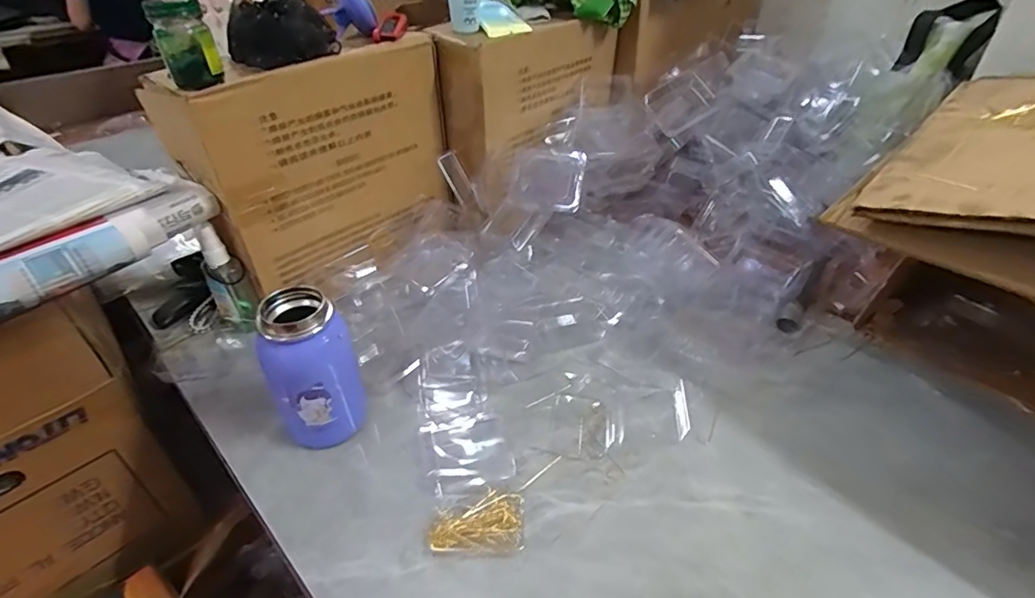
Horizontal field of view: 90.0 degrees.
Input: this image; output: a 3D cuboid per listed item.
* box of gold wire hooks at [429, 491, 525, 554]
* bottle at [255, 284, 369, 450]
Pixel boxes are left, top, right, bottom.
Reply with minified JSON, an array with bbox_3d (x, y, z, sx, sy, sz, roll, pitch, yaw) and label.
[{"bbox_3d":[-0.031,0.177,0.411,0.072,0.015,0.043,2,38,0],"label":"box of gold wire hooks"},{"bbox_3d":[-0.179,0.065,0.452,0.075,0.138,0.063,-16,41,-21],"label":"bottle"}]

